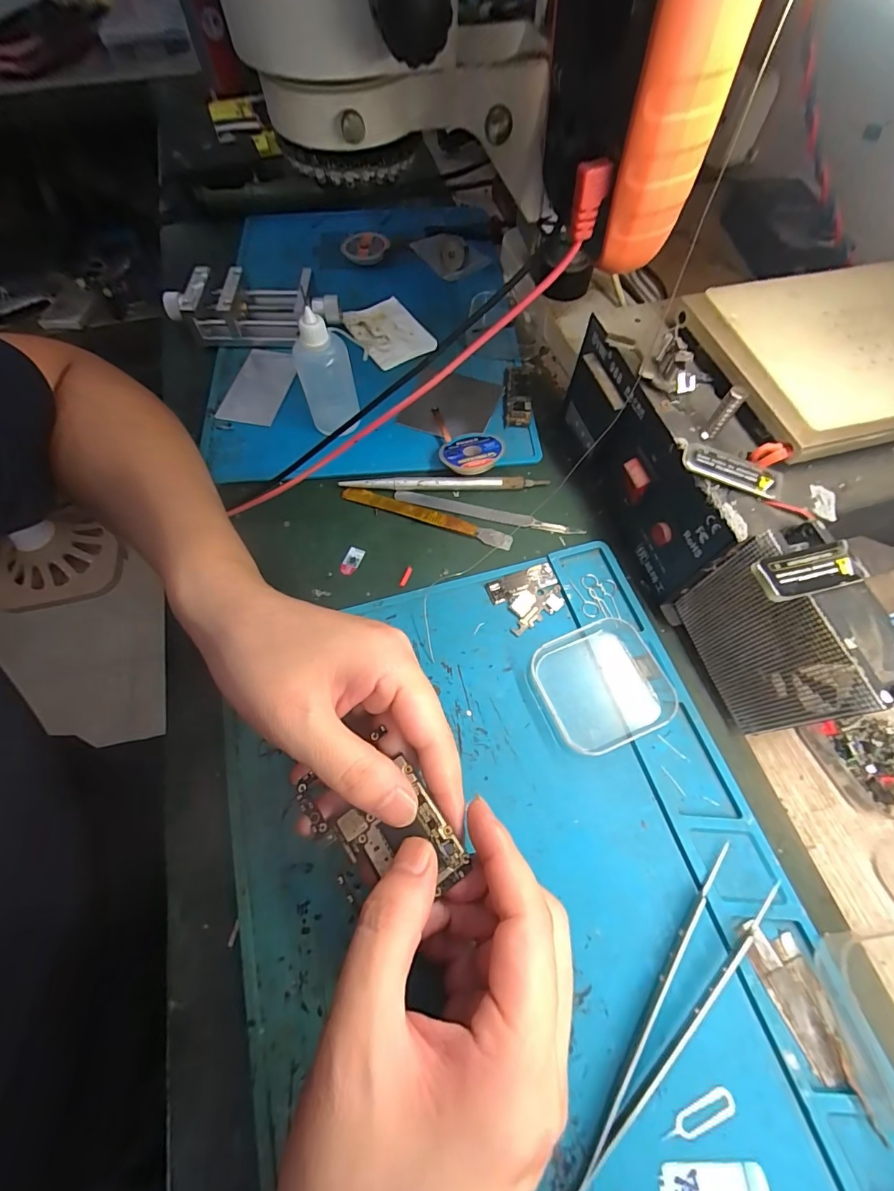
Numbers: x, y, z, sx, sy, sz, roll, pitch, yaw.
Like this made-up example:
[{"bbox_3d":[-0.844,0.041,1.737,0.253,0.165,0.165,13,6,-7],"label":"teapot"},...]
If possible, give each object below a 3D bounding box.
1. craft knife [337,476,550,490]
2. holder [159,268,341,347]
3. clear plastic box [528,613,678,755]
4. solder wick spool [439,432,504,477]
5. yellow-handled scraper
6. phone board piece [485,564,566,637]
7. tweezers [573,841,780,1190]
[{"bbox_3d":[-0.002,-0.079,0.309,0.143,0.007,0.008,-1,64,-1],"label":"craft knife"},{"bbox_3d":[-0.164,-0.242,0.374,0.142,0.039,0.059,-6,64,-3],"label":"holder"},{"bbox_3d":[0.087,0.048,0.243,0.070,0.017,0.064,-20,66,-10],"label":"clear plastic box"},{"bbox_3d":[0.018,-0.101,0.312,0.044,0.010,0.038,-11,54,1],"label":"solder wick spool"},{"bbox_3d":[-0.014,-0.055,0.301,0.121,0.004,0.012,18,65,9],"label":"yellow-handled scraper"},{"bbox_3d":[0.051,0.001,0.272,0.043,0.004,0.036,-21,66,-10],"label":"phone board piece"},{"bbox_3d":[0.090,0.182,0.181,0.026,0.009,0.157,39,70,17],"label":"tweezers"}]

